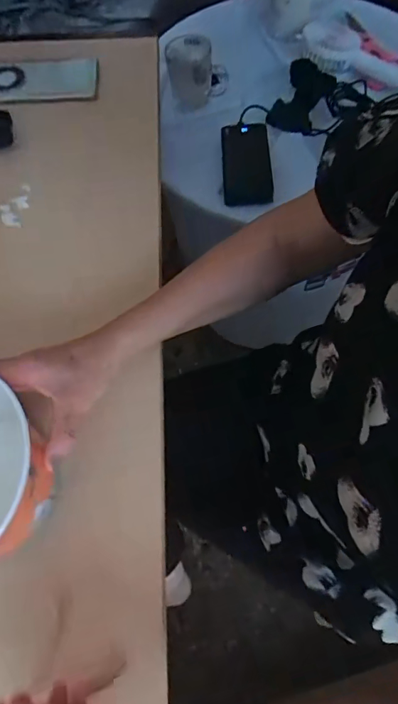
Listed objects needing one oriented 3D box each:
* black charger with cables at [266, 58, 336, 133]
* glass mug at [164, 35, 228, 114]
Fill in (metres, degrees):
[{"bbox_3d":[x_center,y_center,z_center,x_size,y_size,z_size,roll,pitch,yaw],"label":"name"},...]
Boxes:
[{"bbox_3d":[0.175,-0.434,0.750,0.077,0.055,0.127,25,71,13],"label":"black charger with cables"},{"bbox_3d":[-0.008,-0.476,0.744,0.095,0.068,0.086,-17,67,-4],"label":"glass mug"}]

